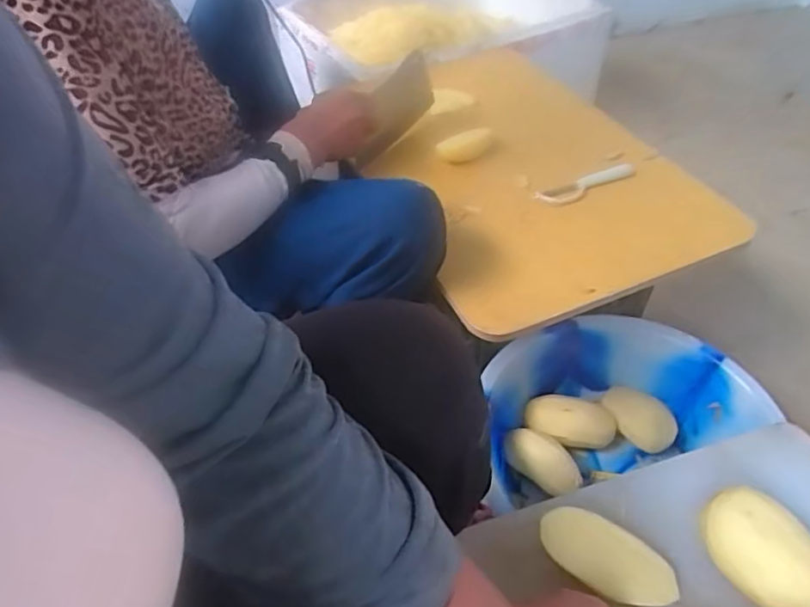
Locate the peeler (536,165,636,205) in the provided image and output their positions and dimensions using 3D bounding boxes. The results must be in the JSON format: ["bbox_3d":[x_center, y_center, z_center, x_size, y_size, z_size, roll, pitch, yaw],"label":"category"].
[{"bbox_3d":[0.241,-0.155,0.771,0.142,0.009,0.032,-17,49,-13],"label":"peeler"}]

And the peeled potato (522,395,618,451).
[{"bbox_3d":[0.226,0.160,0.800,0.120,0.041,0.058,13,48,-4],"label":"peeled potato"}]

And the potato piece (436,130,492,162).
[{"bbox_3d":[0.082,-0.222,0.819,0.073,0.024,0.041,-16,49,-12],"label":"potato piece"}]

